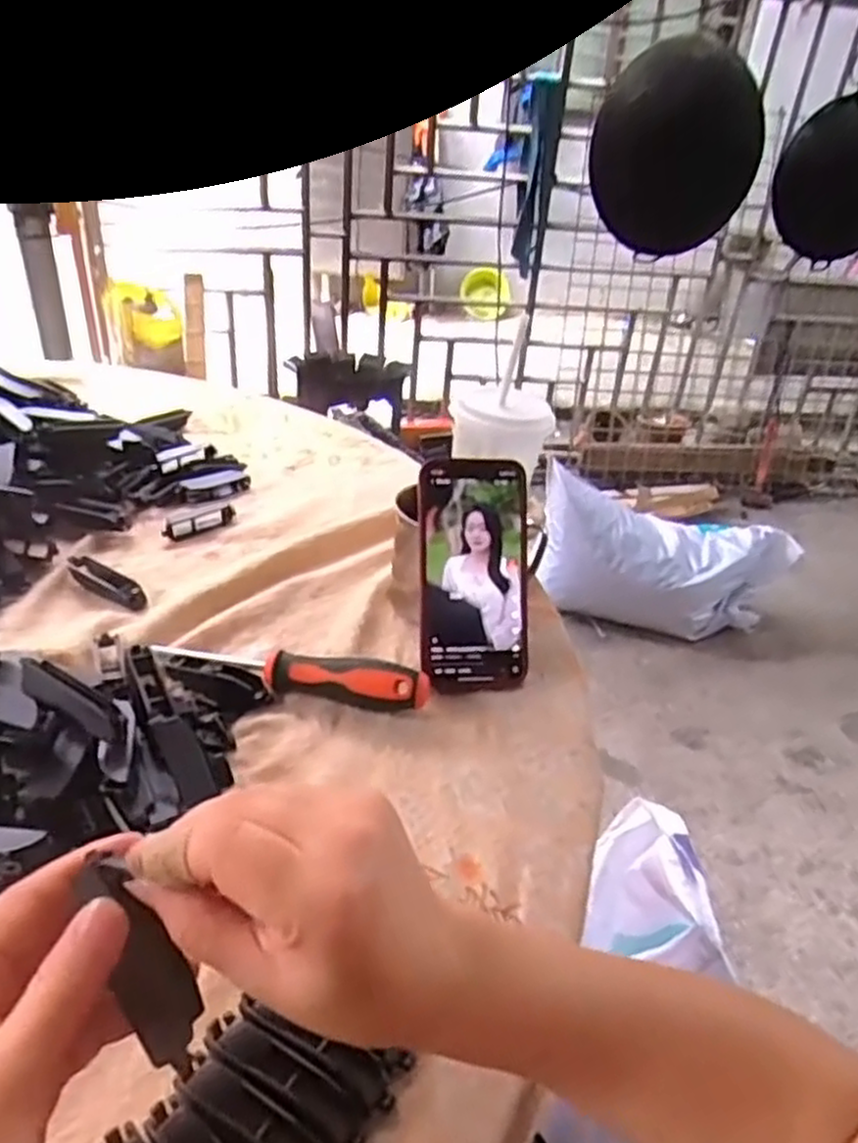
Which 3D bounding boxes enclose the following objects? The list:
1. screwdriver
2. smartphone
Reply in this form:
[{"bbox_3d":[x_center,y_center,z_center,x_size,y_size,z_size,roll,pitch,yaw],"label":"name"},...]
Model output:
[{"bbox_3d":[-0.092,0.067,0.515,0.183,0.025,0.024,9,34,6],"label":"screwdriver"},{"bbox_3d":[0.032,0.002,0.536,0.076,0.161,0.012,-2,2,-10],"label":"smartphone"}]

